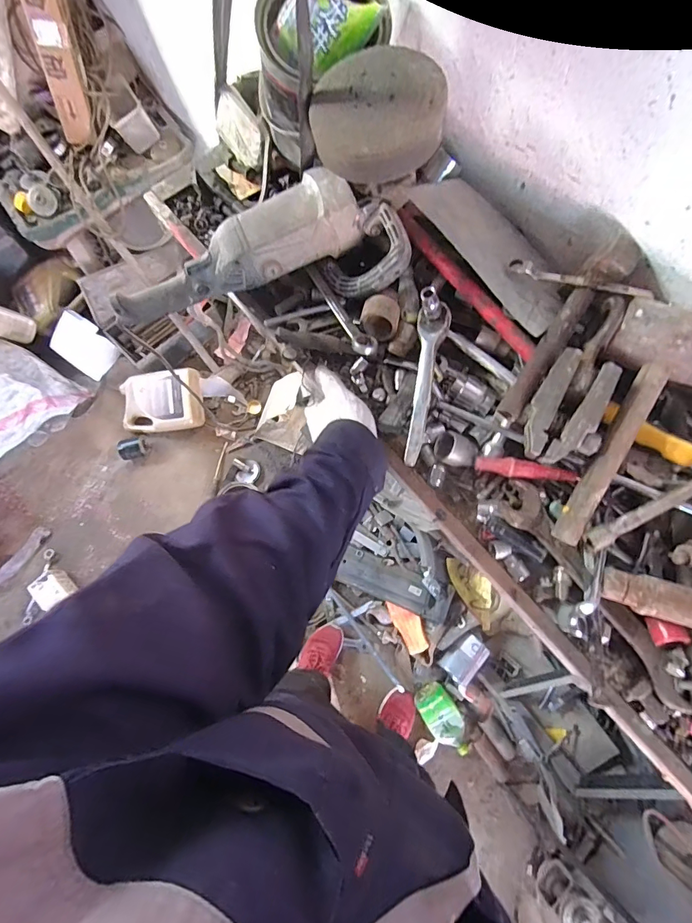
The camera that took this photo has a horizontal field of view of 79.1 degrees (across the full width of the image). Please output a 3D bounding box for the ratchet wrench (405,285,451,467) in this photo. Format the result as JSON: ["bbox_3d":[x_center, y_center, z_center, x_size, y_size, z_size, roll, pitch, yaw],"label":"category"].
[{"bbox_3d":[0.093,-0.101,0.511,0.044,0.056,0.210,13,76,3],"label":"ratchet wrench"}]

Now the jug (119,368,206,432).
[{"bbox_3d":[-0.669,-0.214,1.531,0.316,0.082,0.213,-6,101,13],"label":"jug"}]

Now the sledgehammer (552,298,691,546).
[{"bbox_3d":[0.318,-0.031,0.460,0.118,0.056,0.280,25,89,7],"label":"sledgehammer"}]

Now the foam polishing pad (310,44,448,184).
[{"bbox_3d":[0.035,-0.374,0.456,0.144,0.059,0.129,3,75,1],"label":"foam polishing pad"}]

